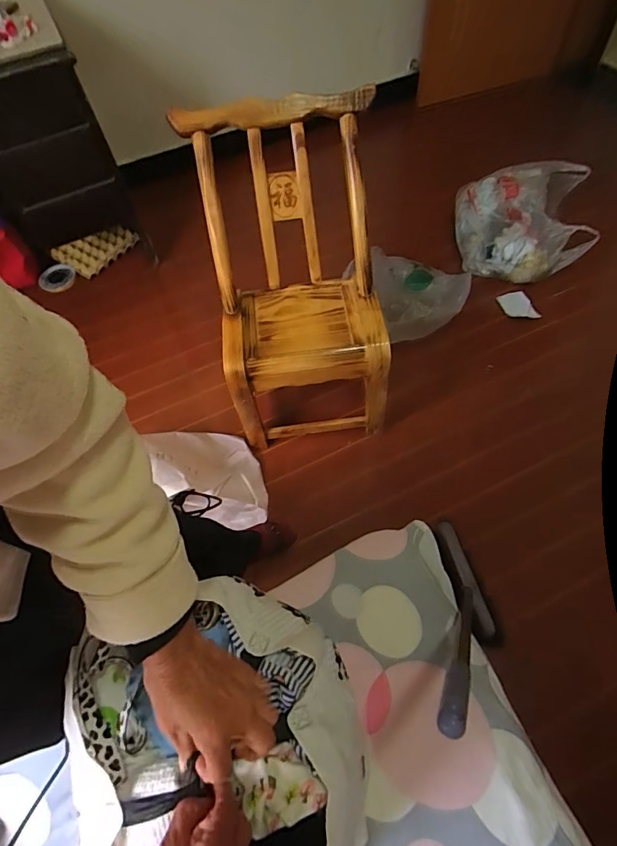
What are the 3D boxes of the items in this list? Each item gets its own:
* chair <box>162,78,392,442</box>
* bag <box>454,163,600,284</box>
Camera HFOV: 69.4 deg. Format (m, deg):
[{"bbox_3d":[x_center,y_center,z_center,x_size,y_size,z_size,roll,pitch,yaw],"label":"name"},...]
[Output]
[{"bbox_3d":[-0.034,-0.304,1.080,0.380,0.691,0.427,-11,61,-6],"label":"chair"},{"bbox_3d":[0.701,-0.642,1.476,0.368,0.247,0.355,-7,61,-3],"label":"bag"}]

